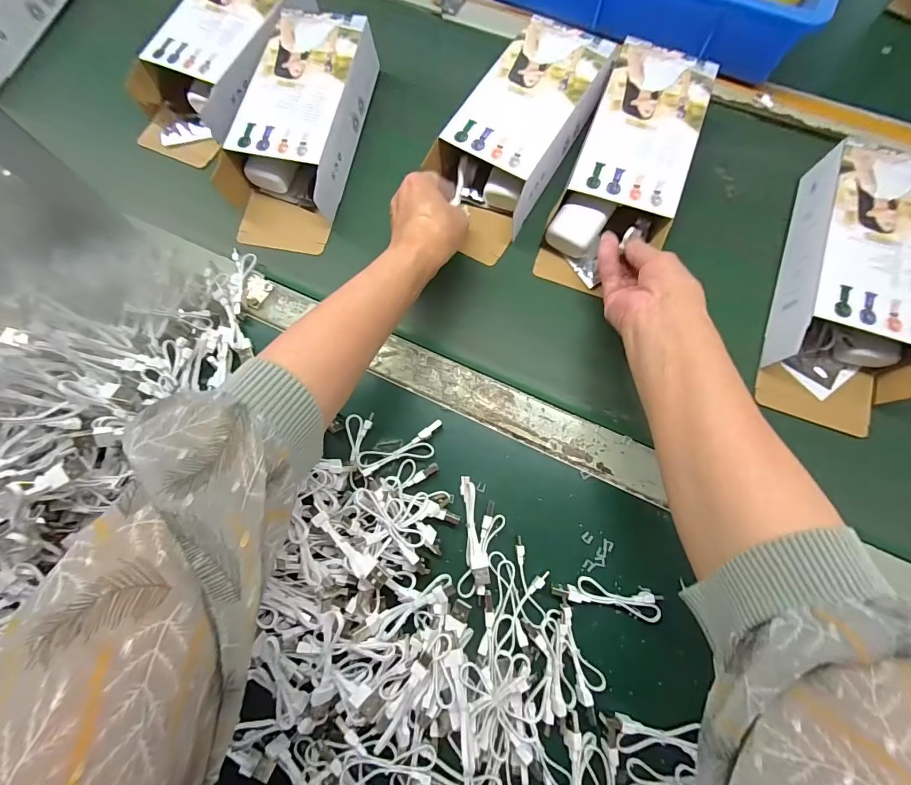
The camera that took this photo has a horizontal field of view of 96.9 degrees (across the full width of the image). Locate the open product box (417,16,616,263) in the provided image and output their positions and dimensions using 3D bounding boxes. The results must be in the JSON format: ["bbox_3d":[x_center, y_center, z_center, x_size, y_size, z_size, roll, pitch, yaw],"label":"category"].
[{"bbox_3d":[0.055,-0.262,0.405,0.114,0.050,0.253,25,88,6],"label":"open product box"}]

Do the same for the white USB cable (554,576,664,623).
[{"bbox_3d":[0.114,0.155,0.308,0.081,0.013,0.019,14,74,4],"label":"white USB cable"}]

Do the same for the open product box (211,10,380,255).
[{"bbox_3d":[-0.163,-0.275,0.423,0.107,0.054,0.249,13,74,4],"label":"open product box"}]

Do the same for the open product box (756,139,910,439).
[{"bbox_3d":[0.355,-0.097,0.358,0.101,0.061,0.248,18,71,6],"label":"open product box"}]

